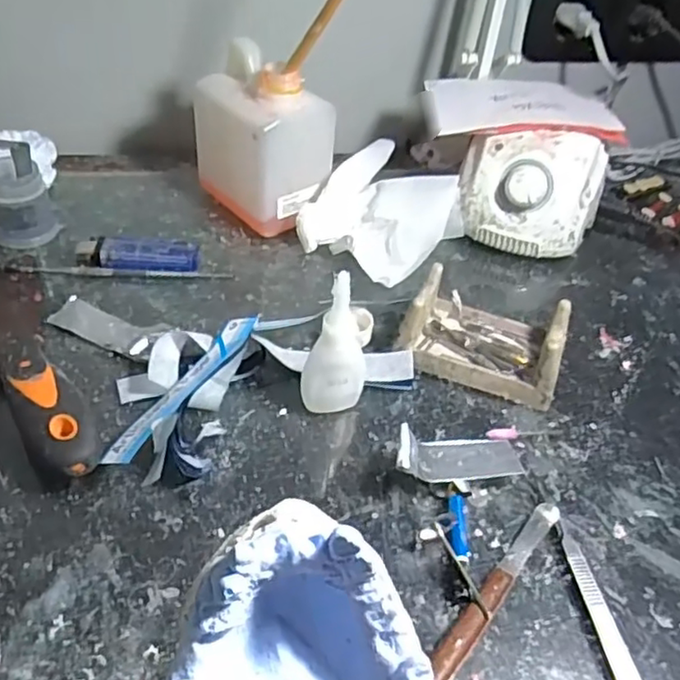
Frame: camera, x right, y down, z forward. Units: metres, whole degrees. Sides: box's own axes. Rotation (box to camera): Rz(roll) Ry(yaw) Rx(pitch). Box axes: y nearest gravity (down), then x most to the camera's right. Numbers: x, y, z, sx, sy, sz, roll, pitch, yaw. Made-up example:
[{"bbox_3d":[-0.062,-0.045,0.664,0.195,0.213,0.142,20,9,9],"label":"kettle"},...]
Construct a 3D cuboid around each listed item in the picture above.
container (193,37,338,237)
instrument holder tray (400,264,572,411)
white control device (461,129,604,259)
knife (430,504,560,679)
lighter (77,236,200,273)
[{"bbox_3d":[-0.055,-0.150,0.494,0.070,0.119,0.088,-25,51,-31],"label":"container"},{"bbox_3d":[0.093,-0.005,0.411,0.095,0.042,0.063,19,44,13],"label":"instrument holder tray"},{"bbox_3d":[0.146,-0.111,0.508,0.104,0.078,0.080,12,42,6],"label":"white control device"},{"bbox_3d":[0.061,0.119,0.289,0.011,0.010,0.145,32,48,25],"label":"knife"},{"bbox_3d":[-0.140,-0.058,0.459,0.081,0.016,0.025,0,43,-8],"label":"lighter"}]

